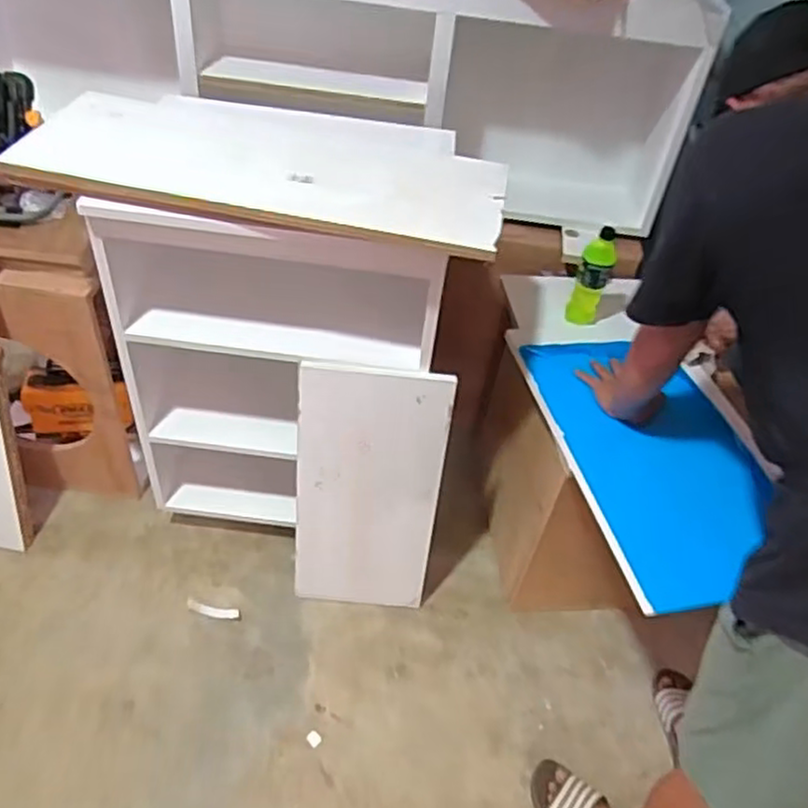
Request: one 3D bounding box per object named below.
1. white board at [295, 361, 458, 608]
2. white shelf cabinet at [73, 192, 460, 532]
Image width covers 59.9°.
[{"bbox_3d":[-0.078,0.202,1.464,0.290,0.628,0.021,6,34,-2],"label":"white board"},{"bbox_3d":[-0.258,-0.031,1.508,0.599,0.850,0.238,8,44,-1],"label":"white shelf cabinet"}]

